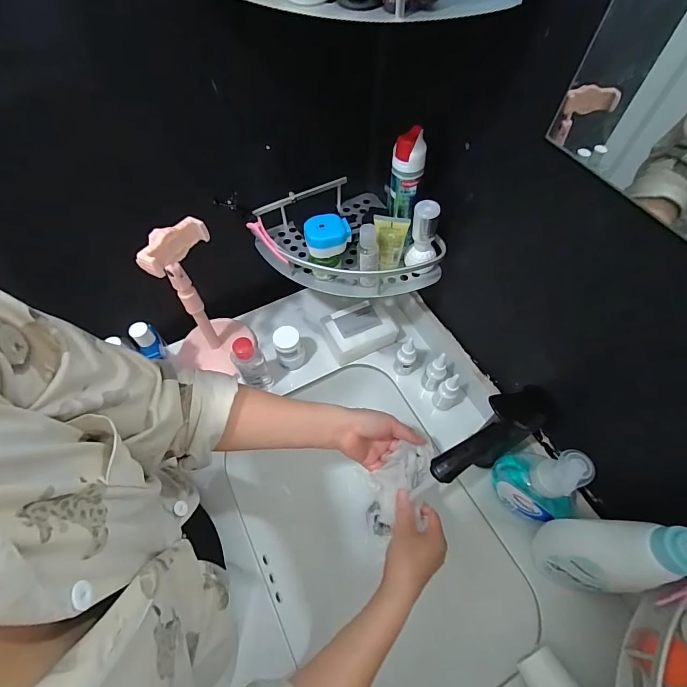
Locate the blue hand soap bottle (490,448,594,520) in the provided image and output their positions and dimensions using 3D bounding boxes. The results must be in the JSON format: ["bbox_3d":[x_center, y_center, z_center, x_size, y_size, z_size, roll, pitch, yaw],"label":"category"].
[{"bbox_3d":[0.237,0.164,0.447,0.051,0.145,0.085,-39,67,-22],"label":"blue hand soap bottle"}]

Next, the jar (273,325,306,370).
[{"bbox_3d":[-0.086,0.009,0.604,0.043,0.076,0.040,0,59,-1],"label":"jar"}]

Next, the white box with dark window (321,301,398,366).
[{"bbox_3d":[0.025,-0.019,0.637,0.107,0.051,0.076,-22,62,-14],"label":"white box with dark window"}]

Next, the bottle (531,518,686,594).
[{"bbox_3d":[0.264,0.202,0.362,0.067,0.245,0.060,5,59,2],"label":"bottle"}]

